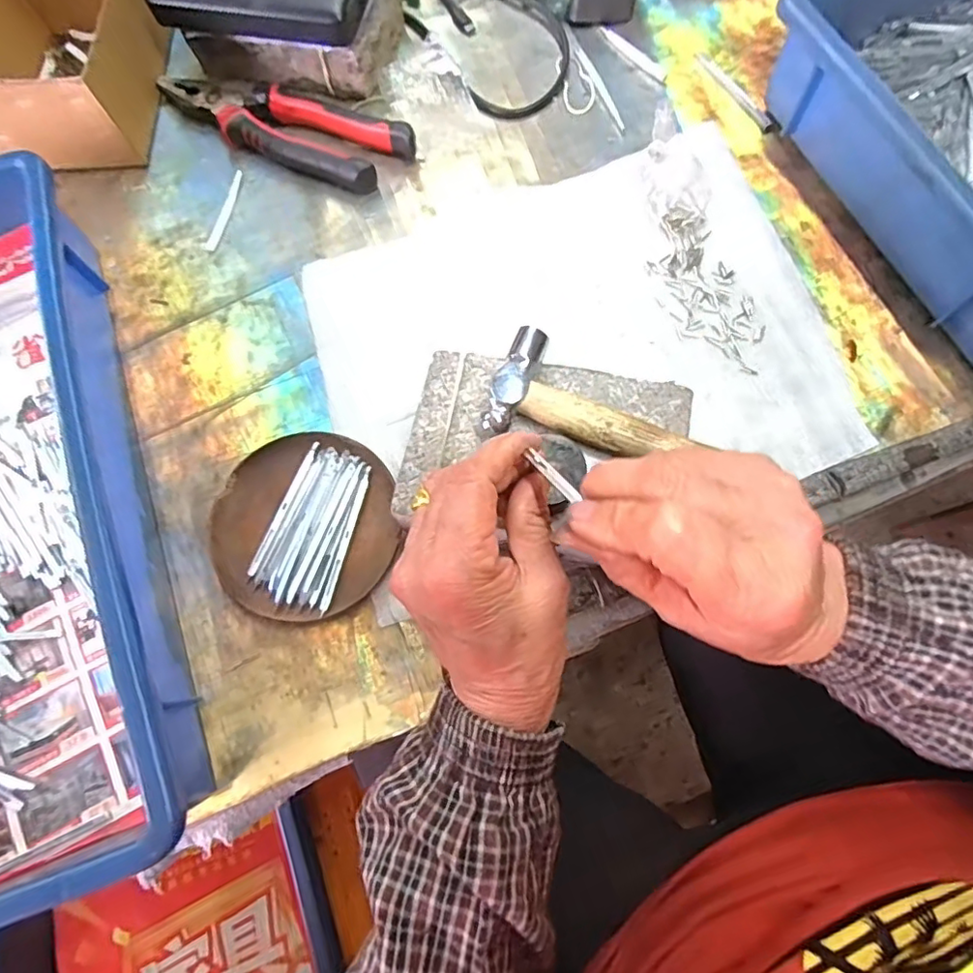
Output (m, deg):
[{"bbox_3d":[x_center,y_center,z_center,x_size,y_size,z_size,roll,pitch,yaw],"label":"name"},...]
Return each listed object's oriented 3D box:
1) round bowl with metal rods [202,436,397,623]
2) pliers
[{"bbox_3d":[-0.112,0.023,0.359,0.110,0.019,0.113,-1,74,2],"label":"round bowl with metal rods"},{"bbox_3d":[-0.156,-0.281,0.446,0.208,0.025,0.061,23,76,8],"label":"pliers"}]

